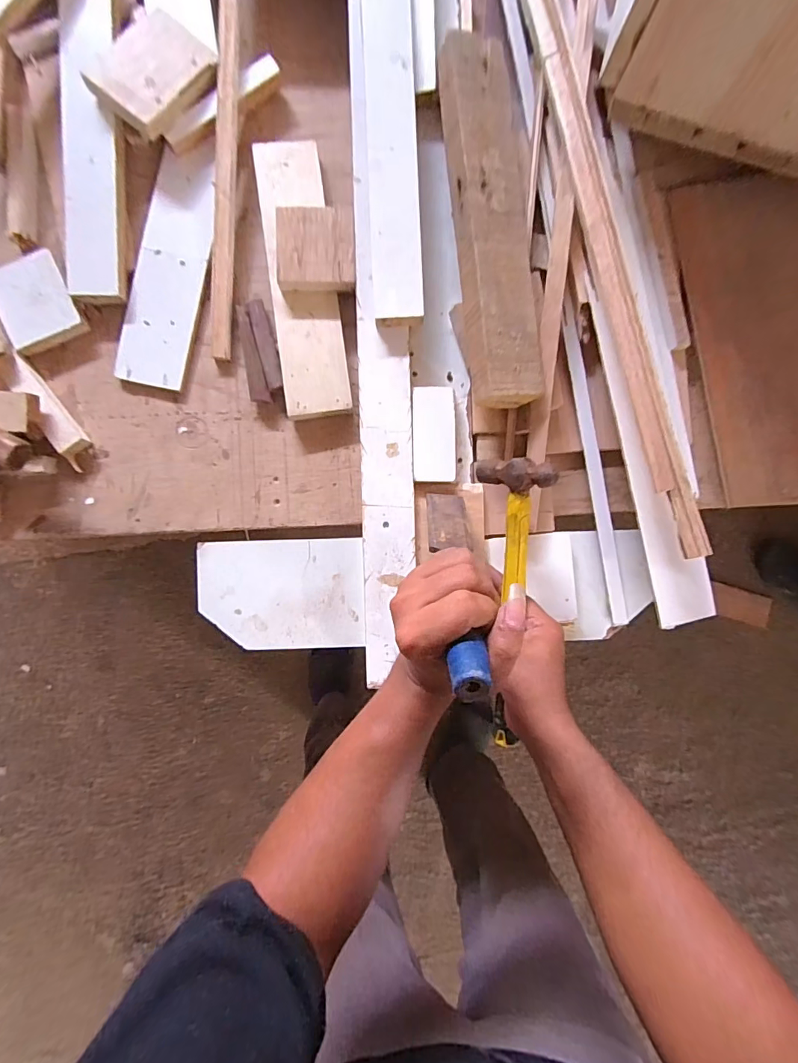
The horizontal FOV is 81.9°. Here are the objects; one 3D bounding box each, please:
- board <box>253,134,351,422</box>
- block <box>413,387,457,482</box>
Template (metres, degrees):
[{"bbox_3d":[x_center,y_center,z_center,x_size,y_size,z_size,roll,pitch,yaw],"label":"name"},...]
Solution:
[{"bbox_3d":[-0.104,-0.275,0.496,0.069,0.014,0.298,-7,91,2],"label":"board"},{"bbox_3d":[0.037,-0.101,0.487,0.043,0.023,0.097,-1,92,2],"label":"block"}]

